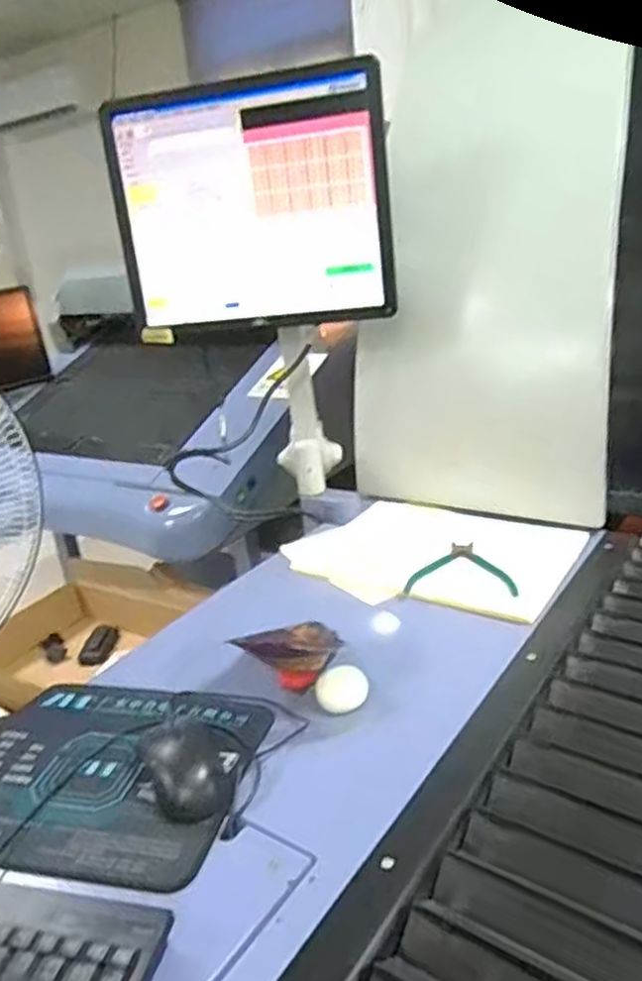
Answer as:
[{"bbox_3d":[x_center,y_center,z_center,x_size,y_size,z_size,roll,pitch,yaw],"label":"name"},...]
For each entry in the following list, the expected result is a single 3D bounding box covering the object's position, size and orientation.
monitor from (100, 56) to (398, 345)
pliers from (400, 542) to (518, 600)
[{"bbox_3d":[-0.096,-0.368,0.933,0.371,0.296,0.048,-2,21,11],"label":"monitor"},{"bbox_3d":[0.160,0.093,0.859,0.127,0.007,0.136,-2,22,5],"label":"pliers"}]

